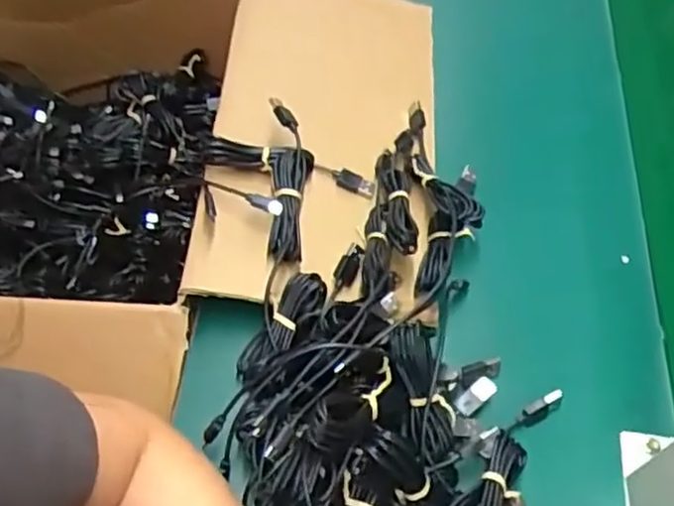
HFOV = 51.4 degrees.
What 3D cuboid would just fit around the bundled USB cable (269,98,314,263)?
[{"bbox_3d":[-0.034,-0.059,0.521,0.031,0.031,0.130,0,57,-3],"label":"bundled USB cable"}]

